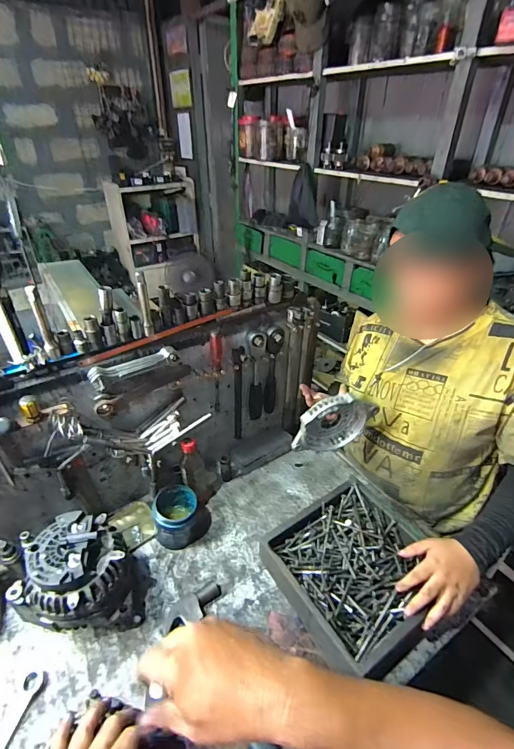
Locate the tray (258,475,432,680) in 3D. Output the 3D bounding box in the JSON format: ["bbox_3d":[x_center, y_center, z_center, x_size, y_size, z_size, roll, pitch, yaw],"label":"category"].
[{"bbox_3d":[0.174,0.360,0.694,0.250,0.084,0.265,-20,39,-27],"label":"tray"}]

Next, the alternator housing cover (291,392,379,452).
[{"bbox_3d":[0.158,0.100,0.777,0.170,0.132,0.035,-12,36,-18],"label":"alternator housing cover"}]

